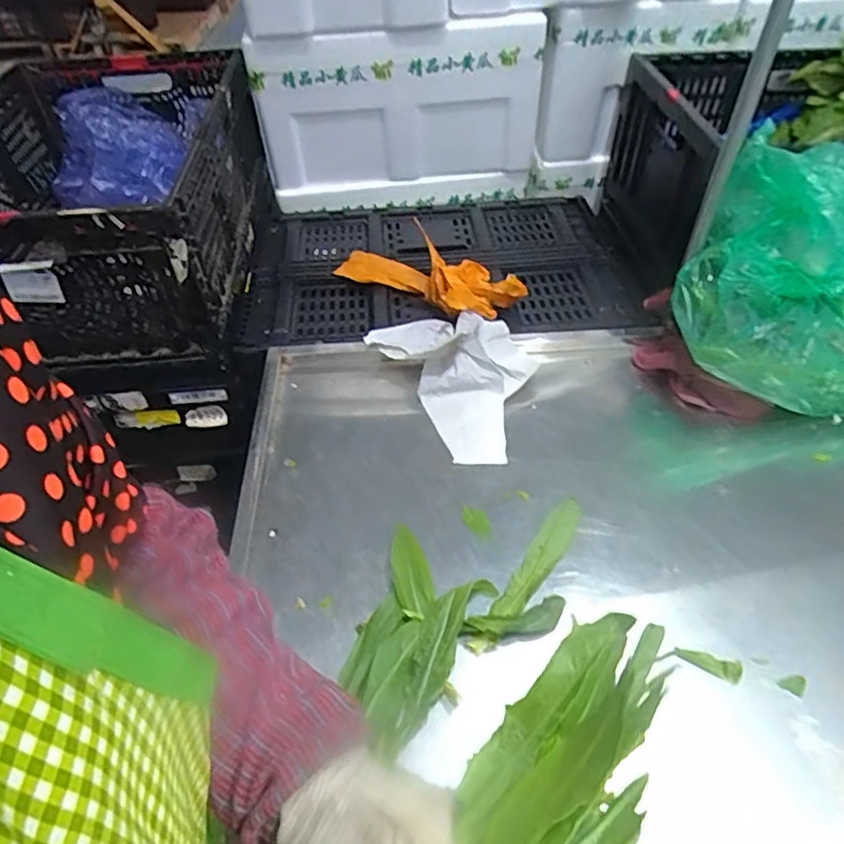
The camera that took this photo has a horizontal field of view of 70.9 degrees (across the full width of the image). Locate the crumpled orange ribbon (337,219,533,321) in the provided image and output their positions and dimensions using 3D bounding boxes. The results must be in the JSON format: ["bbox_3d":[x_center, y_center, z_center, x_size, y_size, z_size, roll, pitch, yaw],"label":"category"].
[{"bbox_3d":[0.007,-0.220,0.874,0.278,0.081,0.111,31,55,27],"label":"crumpled orange ribbon"}]

